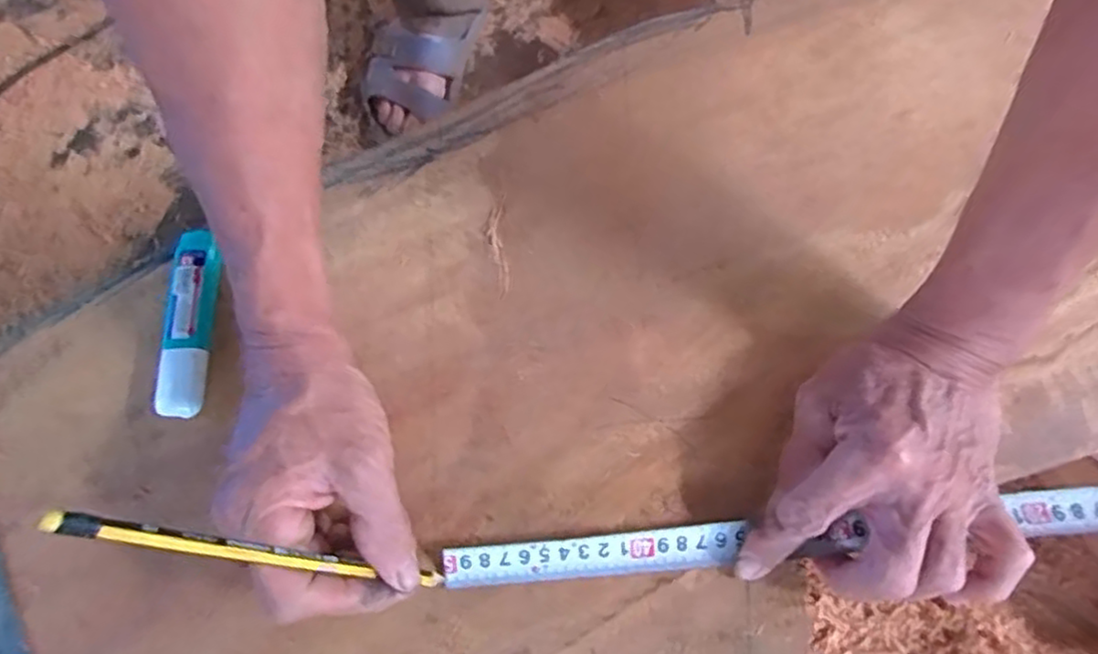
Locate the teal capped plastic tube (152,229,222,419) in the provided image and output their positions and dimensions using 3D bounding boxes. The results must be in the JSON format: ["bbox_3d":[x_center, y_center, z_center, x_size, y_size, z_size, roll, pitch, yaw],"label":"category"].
[{"bbox_3d":[-0.195,-0.003,0.386,0.023,0.024,0.105,-4,73,0],"label":"teal capped plastic tube"}]

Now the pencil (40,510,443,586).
[{"bbox_3d":[-0.109,0.094,0.290,0.006,0.178,0.007,1,69,40],"label":"pencil"}]

